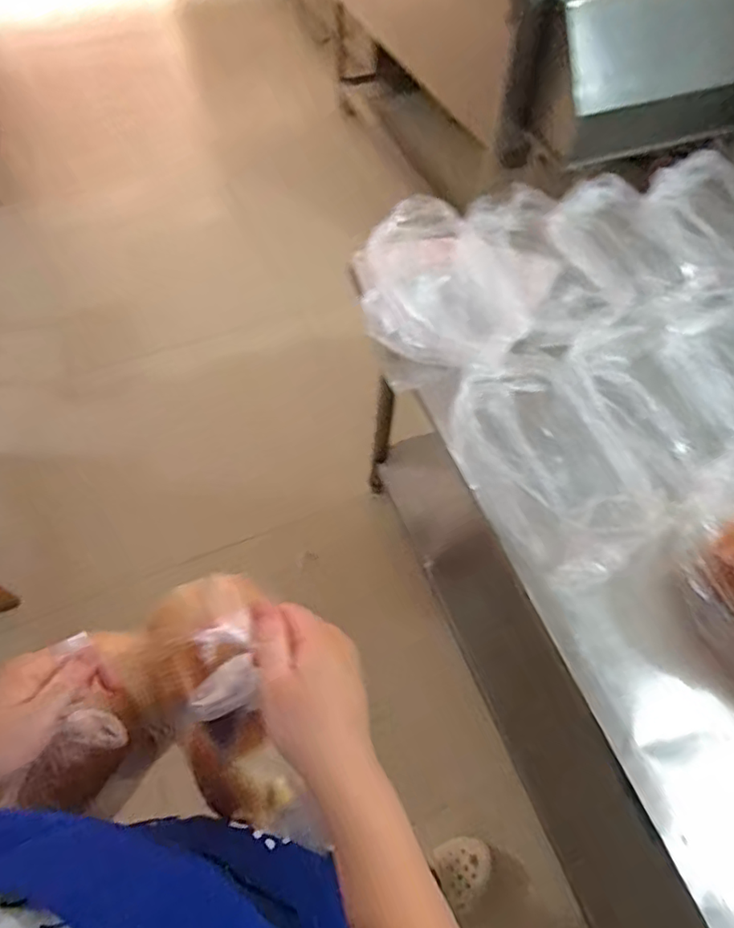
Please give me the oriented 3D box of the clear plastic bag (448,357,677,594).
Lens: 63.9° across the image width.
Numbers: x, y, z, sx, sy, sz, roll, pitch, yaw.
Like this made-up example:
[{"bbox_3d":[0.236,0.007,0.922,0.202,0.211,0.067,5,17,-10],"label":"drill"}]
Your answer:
[{"bbox_3d":[0.259,-0.006,0.837,0.224,0.079,0.336,-18,60,-13],"label":"clear plastic bag"}]

